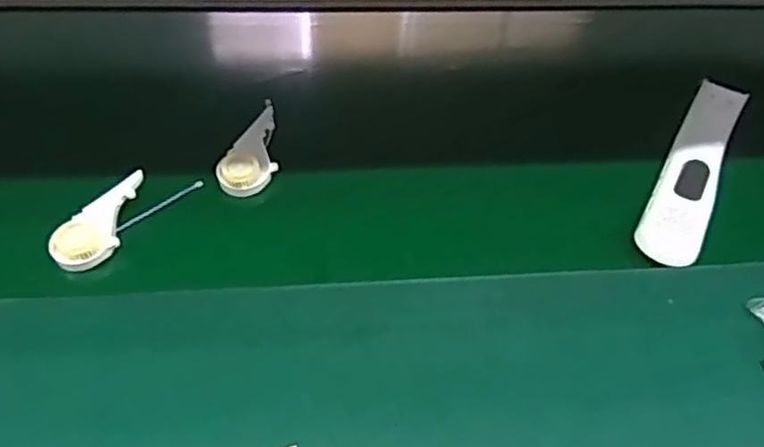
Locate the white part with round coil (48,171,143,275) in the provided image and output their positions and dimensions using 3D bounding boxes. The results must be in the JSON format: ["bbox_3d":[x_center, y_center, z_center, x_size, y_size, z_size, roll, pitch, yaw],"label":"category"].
[{"bbox_3d":[-0.222,-0.004,0.545,0.041,0.017,0.093,21,63,14],"label":"white part with round coil"}]

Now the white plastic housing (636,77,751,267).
[{"bbox_3d":[0.279,-0.049,0.606,0.053,0.051,0.196,23,51,16],"label":"white plastic housing"}]

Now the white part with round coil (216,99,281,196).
[{"bbox_3d":[-0.112,-0.071,0.616,0.046,0.016,0.101,10,60,5],"label":"white part with round coil"}]

